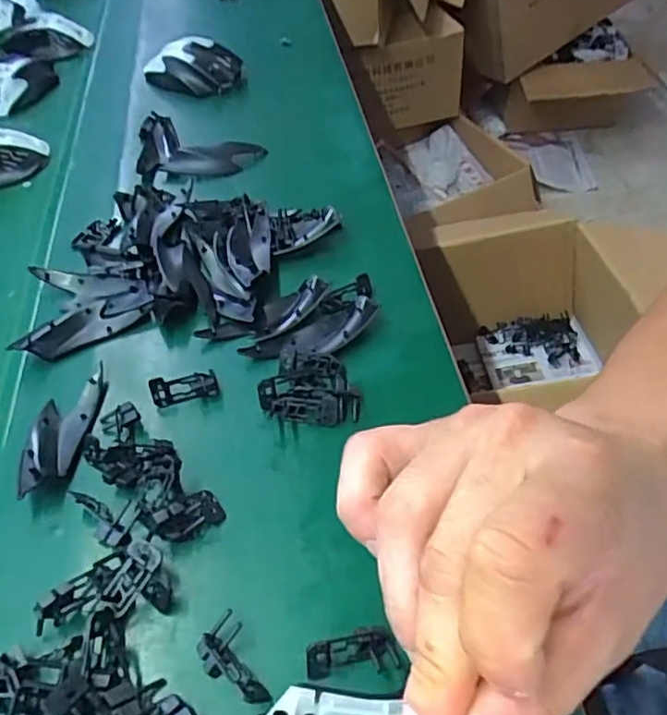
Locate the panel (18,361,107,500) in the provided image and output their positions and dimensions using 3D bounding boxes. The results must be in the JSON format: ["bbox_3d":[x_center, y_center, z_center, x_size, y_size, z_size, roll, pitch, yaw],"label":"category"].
[{"bbox_3d":[-0.174,0.044,0.394,0.033,0.015,0.096,6,49,7],"label":"panel"}]

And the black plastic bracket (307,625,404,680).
[{"bbox_3d":[0.009,0.143,0.302,0.044,0.014,0.021,-6,49,-4],"label":"black plastic bracket"}]

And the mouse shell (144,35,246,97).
[{"bbox_3d":[-0.157,-0.323,0.703,0.110,0.048,0.061,-10,49,-7],"label":"mouse shell"}]

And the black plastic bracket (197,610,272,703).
[{"bbox_3d":[-0.050,0.148,0.302,0.023,0.012,0.045,-24,52,-19],"label":"black plastic bracket"}]

